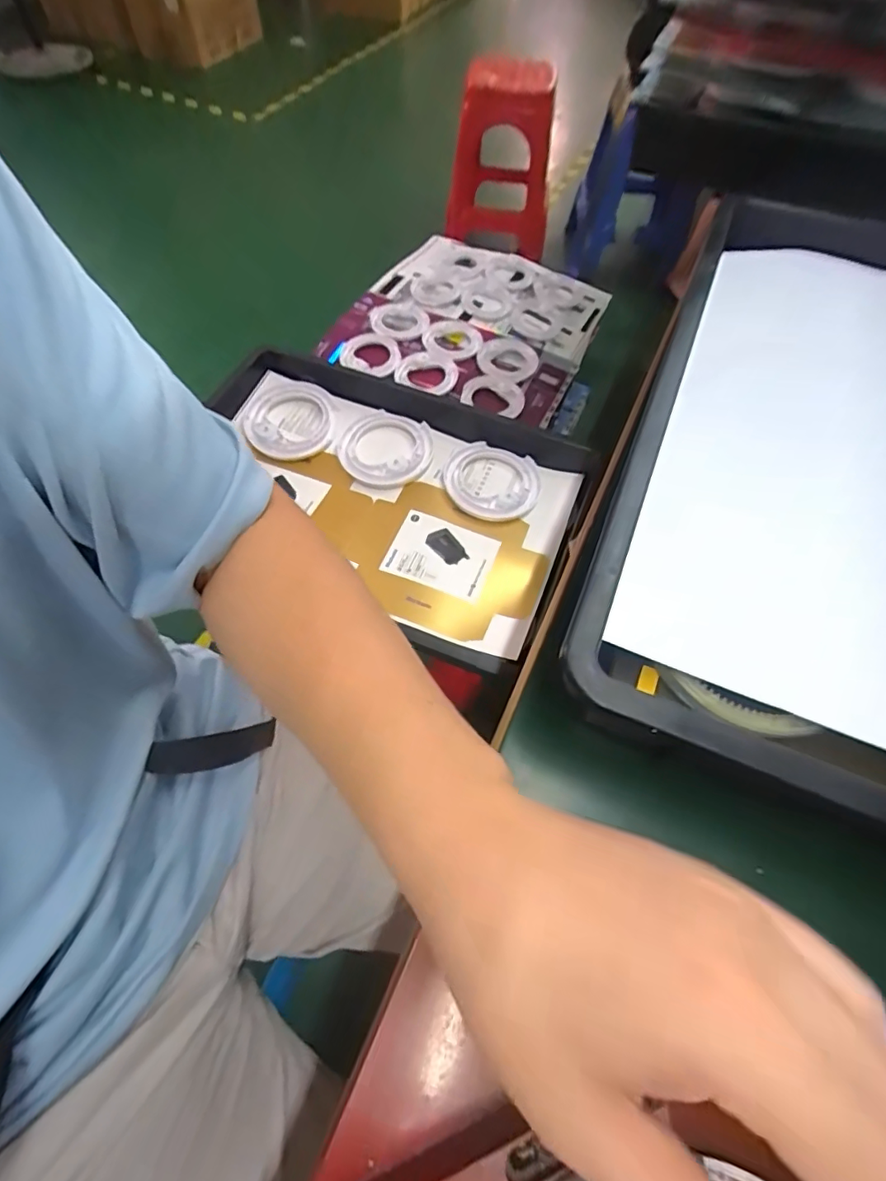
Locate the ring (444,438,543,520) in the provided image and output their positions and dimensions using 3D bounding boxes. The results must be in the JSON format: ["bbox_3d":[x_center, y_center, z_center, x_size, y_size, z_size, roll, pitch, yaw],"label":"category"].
[{"bbox_3d":[0.068,-0.155,0.736,0.134,0.012,0.133,12,60,5],"label":"ring"}]

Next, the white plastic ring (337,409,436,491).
[{"bbox_3d":[-0.081,-0.205,0.752,0.127,0.013,0.133,1,60,-1],"label":"white plastic ring"}]

